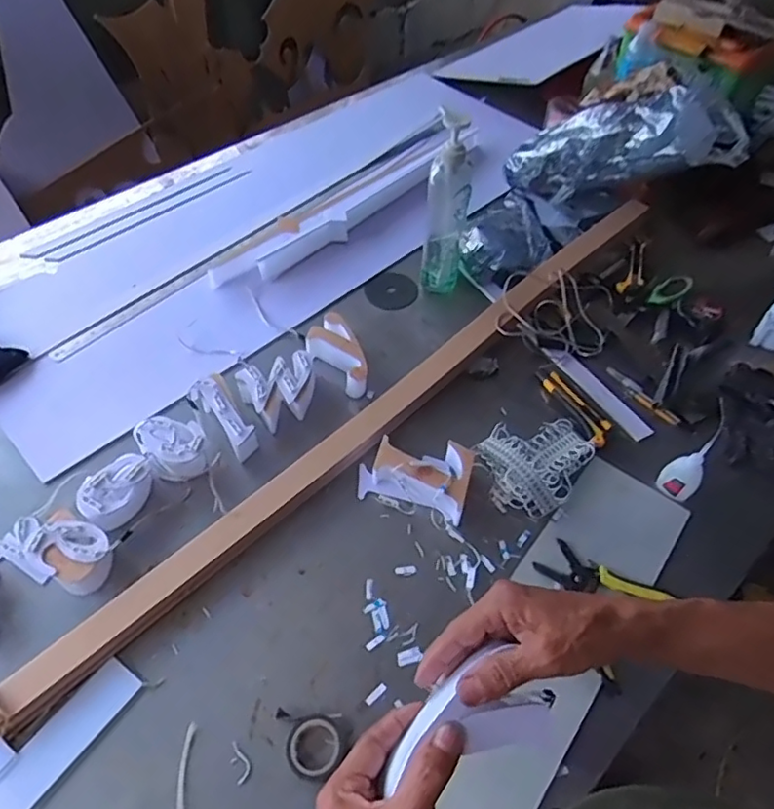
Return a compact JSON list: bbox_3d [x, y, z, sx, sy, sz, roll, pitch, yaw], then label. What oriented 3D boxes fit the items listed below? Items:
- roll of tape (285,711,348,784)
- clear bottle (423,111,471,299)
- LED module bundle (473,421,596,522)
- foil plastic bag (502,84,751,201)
[{"bbox_3d":[-0.072,0.344,0.603,0.056,0.015,0.061,1,54,-2],"label":"roll of tape"},{"bbox_3d":[0.093,-0.296,0.930,0.067,0.295,0.078,7,52,3],"label":"clear bottle"},{"bbox_3d":[0.203,0.069,0.814,0.131,0.028,0.159,39,61,23],"label":"LED module bundle"},{"bbox_3d":[0.442,-0.514,1.142,0.411,0.137,0.191,-2,47,26],"label":"foil plastic bag"}]

